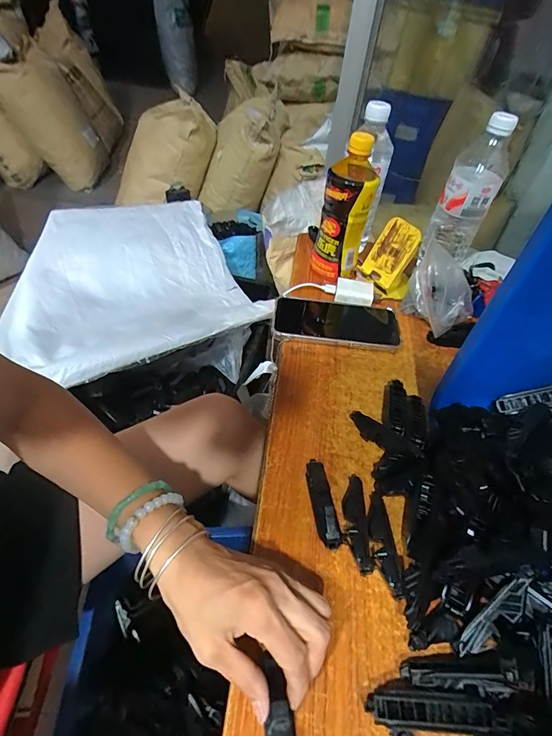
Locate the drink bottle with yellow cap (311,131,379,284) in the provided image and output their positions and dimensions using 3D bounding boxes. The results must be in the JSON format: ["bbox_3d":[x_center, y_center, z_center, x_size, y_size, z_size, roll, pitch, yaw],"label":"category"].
[{"bbox_3d":[0.098,-0.224,0.544,0.071,0.182,0.083,15,47,7],"label":"drink bottle with yellow cap"}]

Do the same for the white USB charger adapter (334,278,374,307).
[{"bbox_3d":[0.113,-0.109,0.554,0.053,0.017,0.042,13,47,5],"label":"white USB charger adapter"}]

